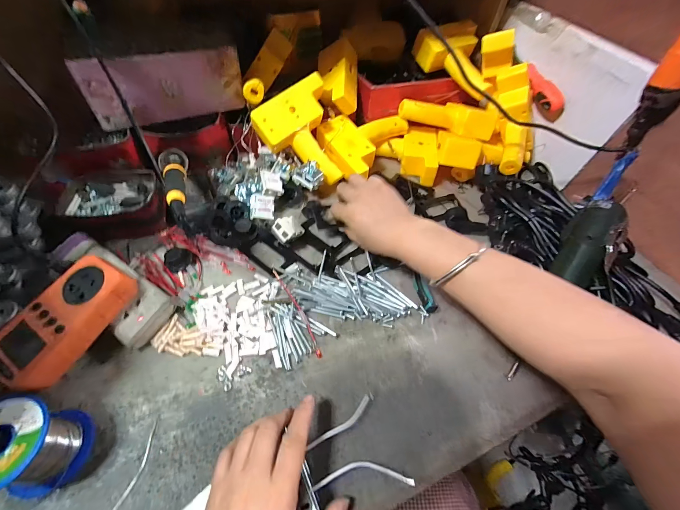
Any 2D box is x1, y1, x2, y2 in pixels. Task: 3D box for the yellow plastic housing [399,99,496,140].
[{"bbox_3d":[0.187,-0.246,0.510,0.161,0.049,0.039,25,56,13],"label":"yellow plastic housing"}]

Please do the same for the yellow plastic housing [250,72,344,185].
[{"bbox_3d":[-0.050,-0.188,0.467,0.128,0.040,0.150,-35,102,-6],"label":"yellow plastic housing"}]

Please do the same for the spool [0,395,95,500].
[{"bbox_3d":[-0.254,0.157,0.235,0.064,0.064,0.063,3,54,-4],"label":"spool"}]

